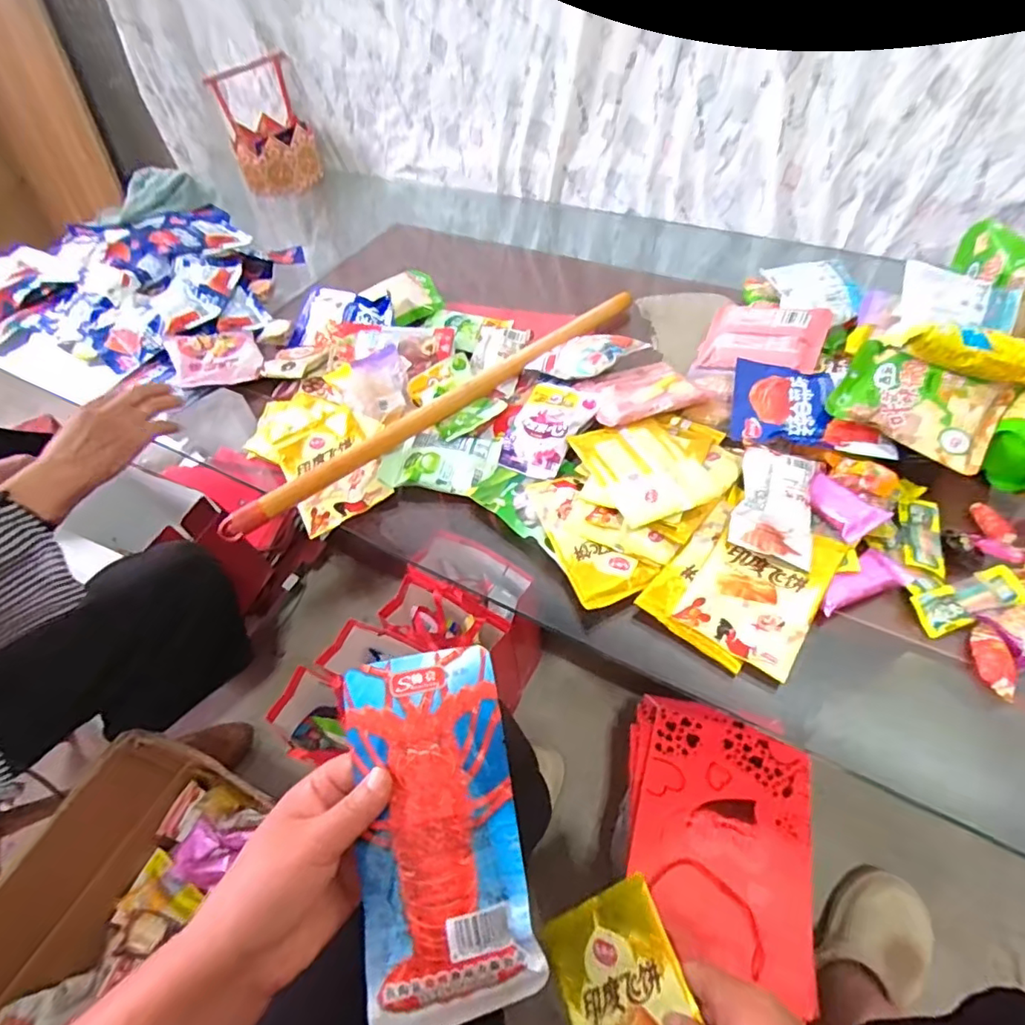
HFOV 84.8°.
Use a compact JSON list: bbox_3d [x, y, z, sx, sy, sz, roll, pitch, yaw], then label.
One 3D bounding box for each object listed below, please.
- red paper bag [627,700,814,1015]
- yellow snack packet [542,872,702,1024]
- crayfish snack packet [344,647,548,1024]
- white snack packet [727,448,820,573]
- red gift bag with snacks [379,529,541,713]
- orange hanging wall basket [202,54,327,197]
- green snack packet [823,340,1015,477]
[{"bbox_3d":[0.240,0.361,0.660,0.204,0.036,0.284,14,45,11],"label":"red paper bag"},{"bbox_3d":[0.085,0.365,0.401,0.098,0.011,0.151,-38,45,15],"label":"yellow snack packet"},{"bbox_3d":[-0.046,0.186,0.337,0.095,0.024,0.196,-10,65,-3],"label":"crayfish snack packet"},{"bbox_3d":[0.255,-0.012,0.543,0.073,0.027,0.118,13,53,15],"label":"white snack packet"},{"bbox_3d":[-0.067,0.181,0.901,0.192,0.235,0.166,14,54,17],"label":"red gift bag with snacks"},{"bbox_3d":[-0.495,-0.783,1.142,0.158,0.209,0.165,-20,52,-10],"label":"orange hanging wall basket"},{"bbox_3d":[0.418,-0.116,0.578,0.145,0.035,0.113,32,60,27],"label":"green snack packet"}]

